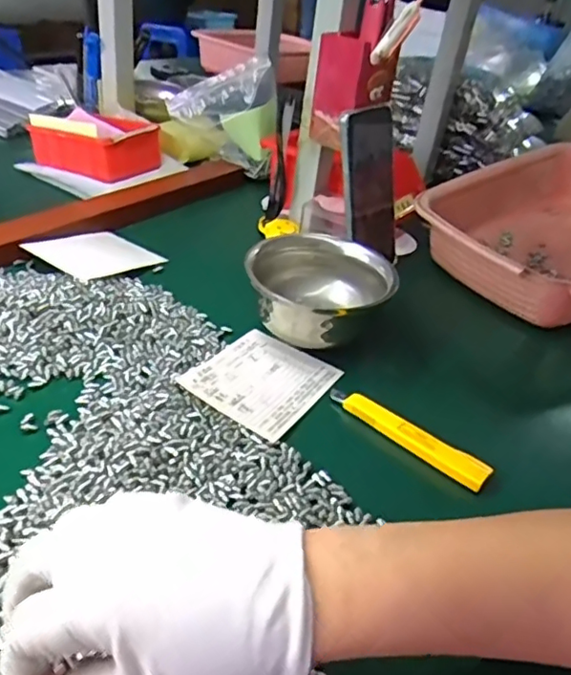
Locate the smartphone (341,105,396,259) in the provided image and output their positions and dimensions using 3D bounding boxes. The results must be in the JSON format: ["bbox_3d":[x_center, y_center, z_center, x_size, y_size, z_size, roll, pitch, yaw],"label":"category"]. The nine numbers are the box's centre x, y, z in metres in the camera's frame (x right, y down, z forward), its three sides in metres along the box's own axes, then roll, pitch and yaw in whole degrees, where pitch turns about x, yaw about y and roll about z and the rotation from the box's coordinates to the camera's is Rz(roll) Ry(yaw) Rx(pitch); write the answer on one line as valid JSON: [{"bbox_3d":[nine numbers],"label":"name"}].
[{"bbox_3d":[0.087,-0.148,0.593,0.011,0.149,0.078,17,32,41],"label":"smartphone"}]

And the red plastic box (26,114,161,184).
[{"bbox_3d":[-0.231,-0.242,0.741,0.144,0.048,0.098,28,39,25],"label":"red plastic box"}]

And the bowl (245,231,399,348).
[{"bbox_3d":[0.030,-0.038,0.520,0.118,0.071,0.118,6,35,-4],"label":"bowl"}]

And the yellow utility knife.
[{"bbox_3d":[0.086,0.068,0.433,0.127,0.013,0.019,30,40,28],"label":"yellow utility knife"}]

